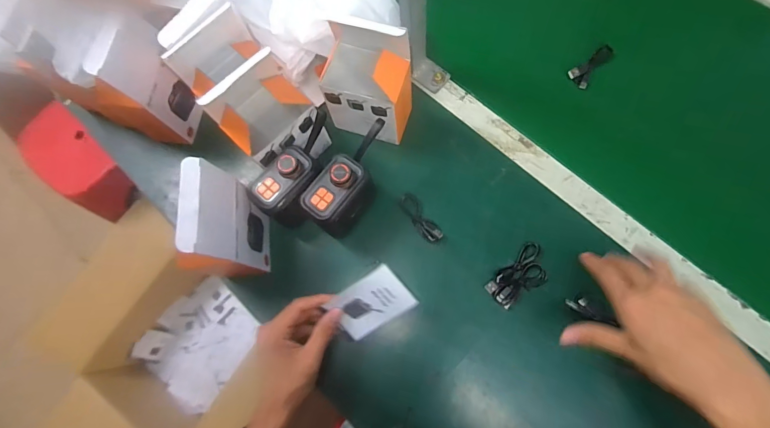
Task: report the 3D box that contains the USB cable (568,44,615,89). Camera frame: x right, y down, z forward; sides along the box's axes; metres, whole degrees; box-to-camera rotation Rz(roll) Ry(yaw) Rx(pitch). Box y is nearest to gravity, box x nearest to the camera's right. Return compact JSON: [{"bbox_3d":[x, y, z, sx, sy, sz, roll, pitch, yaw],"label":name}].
[{"bbox_3d":[0.303,-0.218,0.565,0.032,0.024,0.069,43,81,14],"label":"USB cable"}]

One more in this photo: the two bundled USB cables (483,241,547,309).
[{"bbox_3d":[0.174,0.081,0.489,0.086,0.012,0.047,-43,75,-8],"label":"two bundled USB cables"}]

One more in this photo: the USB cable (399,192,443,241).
[{"bbox_3d":[0.048,0.003,0.517,0.025,0.010,0.076,-33,74,-5],"label":"USB cable"}]

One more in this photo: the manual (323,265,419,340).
[{"bbox_3d":[-0.017,0.104,0.447,0.088,0.008,0.071,-32,113,12],"label":"manual"}]

